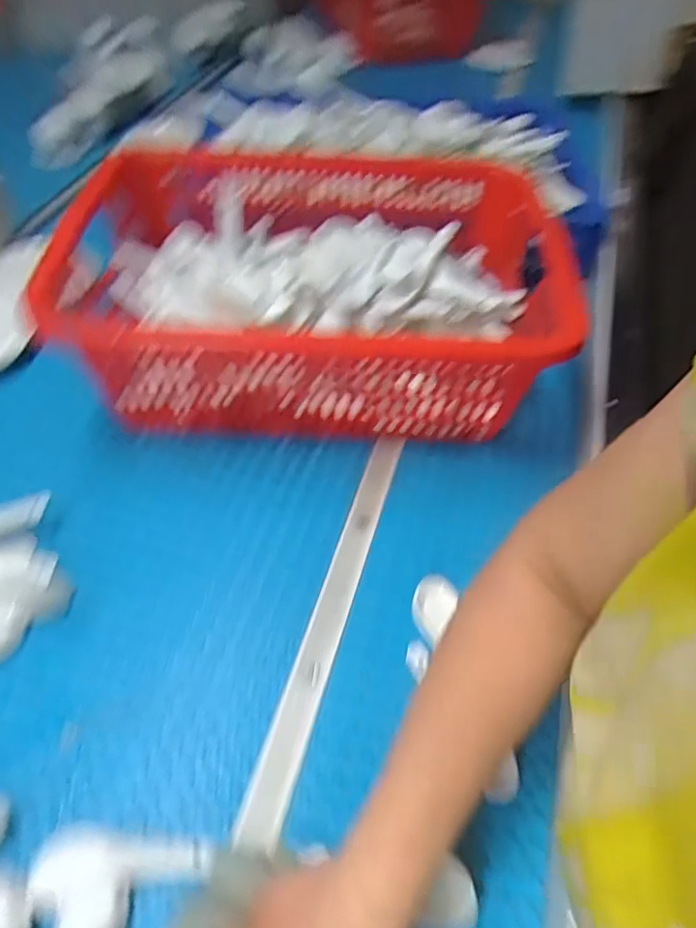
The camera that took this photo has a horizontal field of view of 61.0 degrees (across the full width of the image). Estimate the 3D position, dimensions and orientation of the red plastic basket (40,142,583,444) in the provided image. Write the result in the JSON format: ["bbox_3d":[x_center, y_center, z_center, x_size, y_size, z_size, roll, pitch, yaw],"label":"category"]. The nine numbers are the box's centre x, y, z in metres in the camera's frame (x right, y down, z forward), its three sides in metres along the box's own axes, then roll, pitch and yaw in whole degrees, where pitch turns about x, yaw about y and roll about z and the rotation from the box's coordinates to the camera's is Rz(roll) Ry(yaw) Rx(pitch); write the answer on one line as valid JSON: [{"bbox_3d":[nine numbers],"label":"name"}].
[{"bbox_3d":[-0.023,-0.213,0.699,0.537,0.176,0.416,3,52,-3],"label":"red plastic basket"}]

